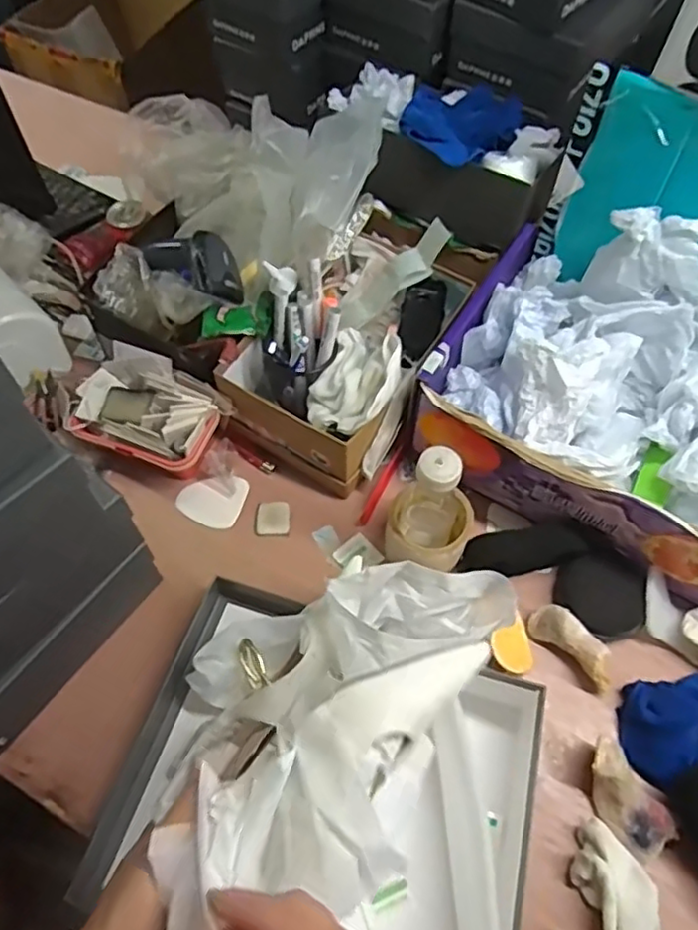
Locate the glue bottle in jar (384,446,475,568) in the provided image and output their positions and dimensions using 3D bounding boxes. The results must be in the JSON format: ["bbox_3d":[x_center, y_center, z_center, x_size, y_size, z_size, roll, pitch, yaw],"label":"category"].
[{"bbox_3d":[0.083,0.047,0.637,0.084,0.162,0.071,16,61,9],"label":"glue bottle in jar"}]

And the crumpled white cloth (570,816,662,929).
[{"bbox_3d":[0.232,0.370,0.543,0.053,0.041,0.122,-17,61,-10],"label":"crumpled white cloth"}]

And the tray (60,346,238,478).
[{"bbox_3d":[-0.240,-0.059,0.771,0.173,0.094,0.118,24,62,13],"label":"tray"}]

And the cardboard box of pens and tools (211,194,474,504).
[{"bbox_3d":[0.008,-0.156,0.785,0.201,0.134,0.326,28,63,15],"label":"cardboard box of pens and tools"}]

